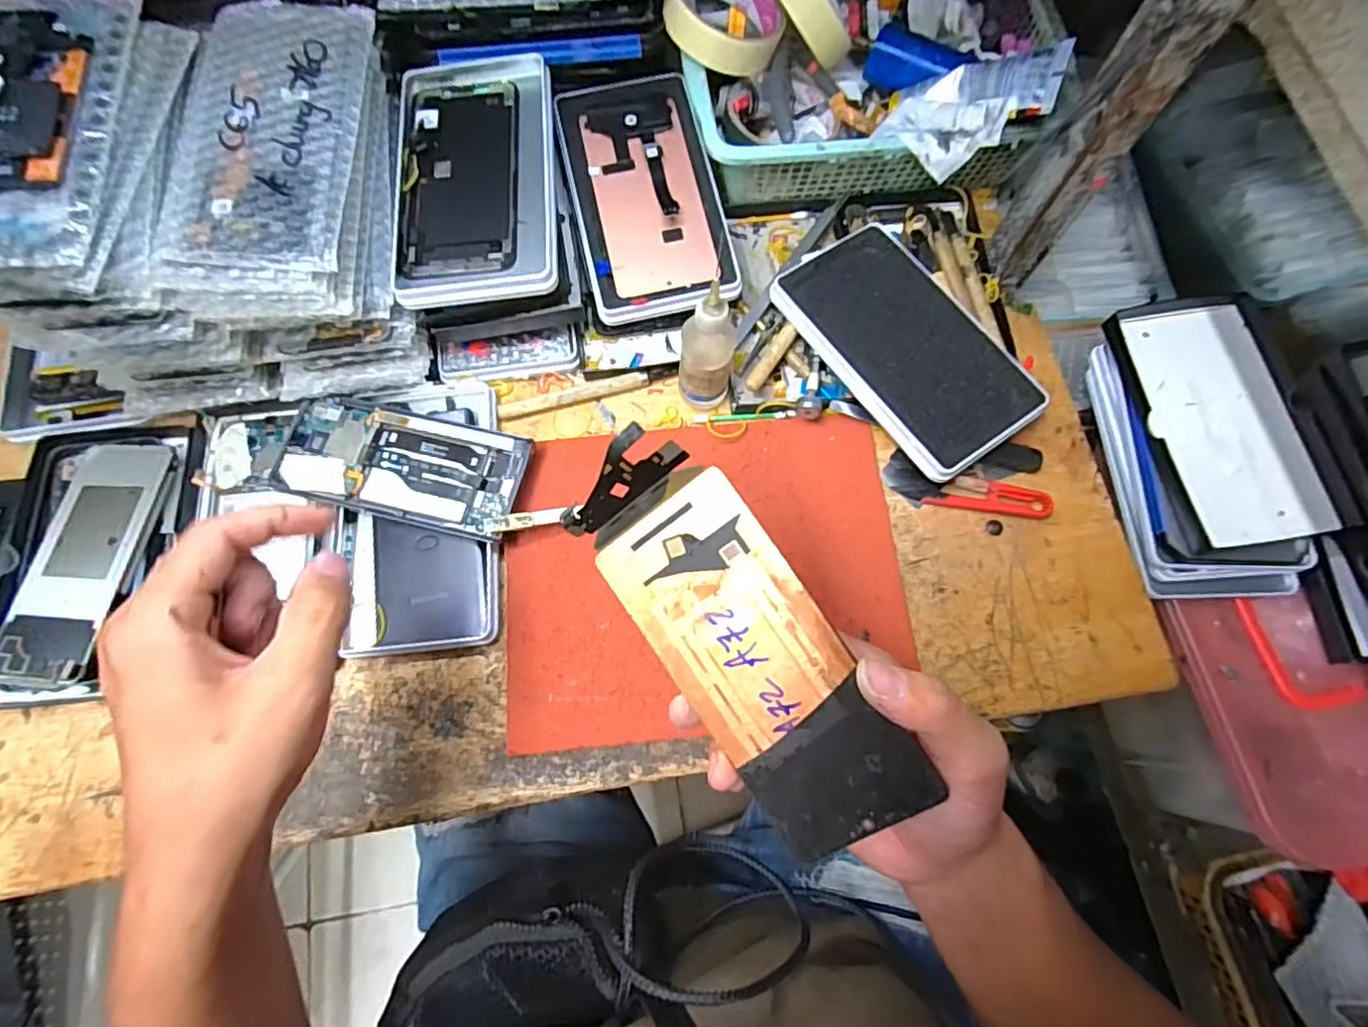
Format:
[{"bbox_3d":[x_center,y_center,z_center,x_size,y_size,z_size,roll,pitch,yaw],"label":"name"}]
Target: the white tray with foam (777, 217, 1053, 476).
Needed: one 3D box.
[{"bbox_3d":[0.155,-0.117,0.433,0.103,0.015,0.181,-33,76,-12],"label":"white tray with foam"}]

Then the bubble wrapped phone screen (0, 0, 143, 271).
[{"bbox_3d":[-0.337,-0.201,0.315,0.080,0.023,0.168,2,78,-12],"label":"bubble wrapped phone screen"}]

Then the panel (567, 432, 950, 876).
[{"bbox_3d":[0.021,0.054,0.251,0.068,0.020,0.177,-36,84,19],"label":"panel"}]

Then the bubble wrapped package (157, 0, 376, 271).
[{"bbox_3d":[-0.232,-0.217,0.352,0.090,0.014,0.173,0,73,0],"label":"bubble wrapped package"}]

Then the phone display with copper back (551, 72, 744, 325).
[{"bbox_3d":[-0.028,-0.229,0.447,0.100,0.008,0.187,-13,79,-1],"label":"phone display with copper back"}]

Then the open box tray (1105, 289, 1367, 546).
[{"bbox_3d":[0.370,-0.069,0.438,0.106,0.032,0.180,-7,73,-2],"label":"open box tray"}]

